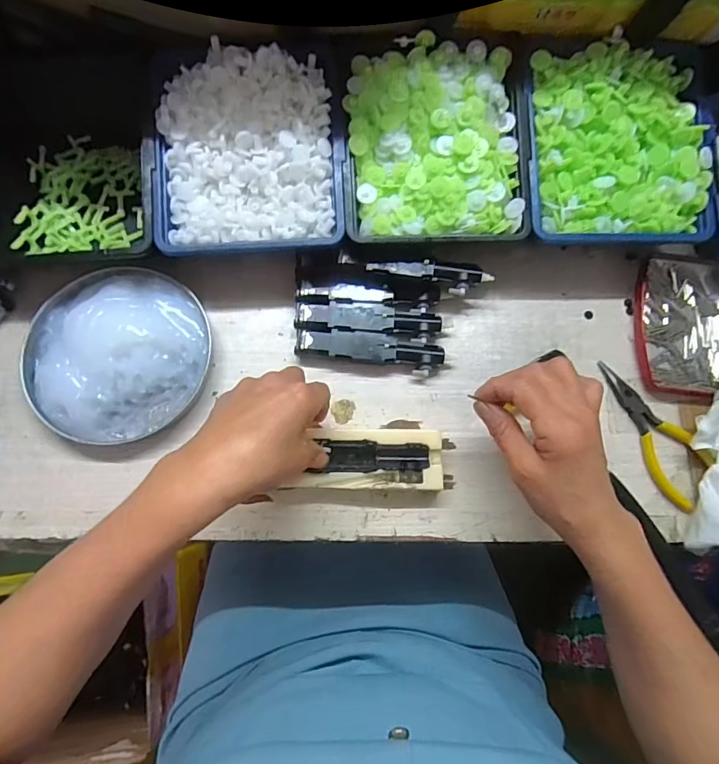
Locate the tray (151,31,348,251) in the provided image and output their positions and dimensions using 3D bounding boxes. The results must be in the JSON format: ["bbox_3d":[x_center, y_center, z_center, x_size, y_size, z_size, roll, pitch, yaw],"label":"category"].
[{"bbox_3d":[-0.087,-0.181,0.372,0.141,0.046,0.157,-3,92,0],"label":"tray"}]

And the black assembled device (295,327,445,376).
[{"bbox_3d":[0.009,-0.026,0.378,0.117,0.019,0.026,9,77,0],"label":"black assembled device"}]

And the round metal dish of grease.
[{"bbox_3d":[-0.198,-0.028,0.370,0.139,0.029,0.143,0,77,-2],"label":"round metal dish of grease"}]

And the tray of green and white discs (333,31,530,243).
[{"bbox_3d":[0.060,-0.189,0.362,0.144,0.034,0.154,-2,77,-2],"label":"tray of green and white discs"}]

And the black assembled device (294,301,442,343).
[{"bbox_3d":[0.008,-0.050,0.384,0.117,0.019,0.026,6,77,0],"label":"black assembled device"}]

